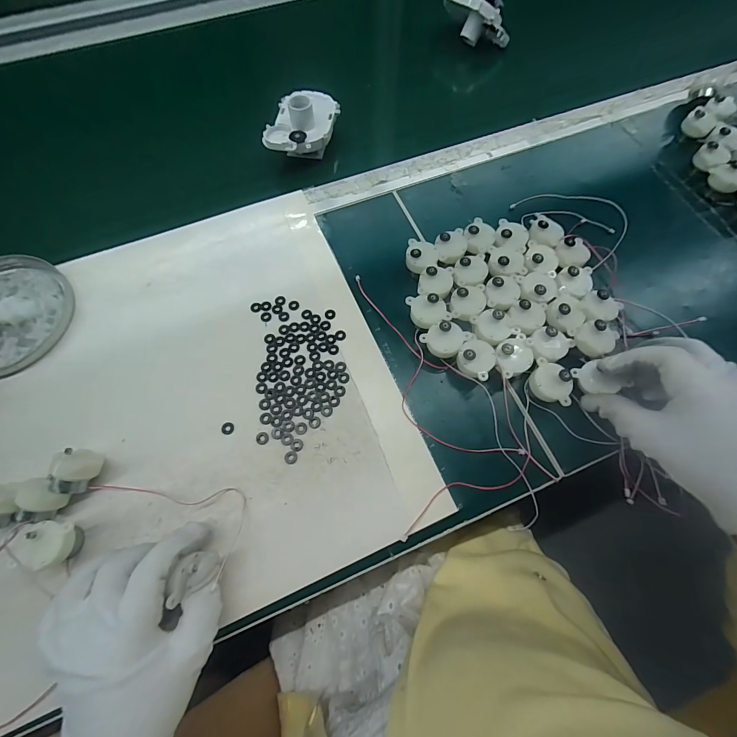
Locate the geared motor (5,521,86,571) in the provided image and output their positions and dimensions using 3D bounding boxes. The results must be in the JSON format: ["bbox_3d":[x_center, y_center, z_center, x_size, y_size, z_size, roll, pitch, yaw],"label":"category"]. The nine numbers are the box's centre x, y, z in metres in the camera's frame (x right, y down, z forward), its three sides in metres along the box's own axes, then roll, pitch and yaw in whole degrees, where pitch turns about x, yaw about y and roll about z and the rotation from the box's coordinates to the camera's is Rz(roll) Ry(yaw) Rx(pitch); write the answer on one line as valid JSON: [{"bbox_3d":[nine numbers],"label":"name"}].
[{"bbox_3d":[-0.235,0.130,0.250,0.028,0.034,0.029,-1,68,0],"label":"geared motor"}]

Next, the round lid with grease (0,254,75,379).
[{"bbox_3d":[-0.363,-0.054,0.334,0.126,0.016,0.128,0,68,0],"label":"round lid with grease"}]

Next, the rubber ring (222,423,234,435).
[{"bbox_3d":[-0.123,0.052,0.296,0.010,0.004,0.010,0,68,0],"label":"rubber ring"}]

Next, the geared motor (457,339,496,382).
[{"bbox_3d":[0.095,-0.006,0.305,0.032,0.031,0.034,0,68,0],"label":"geared motor"}]

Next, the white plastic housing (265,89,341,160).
[{"bbox_3d":[-0.076,-0.290,0.405,0.067,0.051,0.099,13,69,6],"label":"white plastic housing"}]

